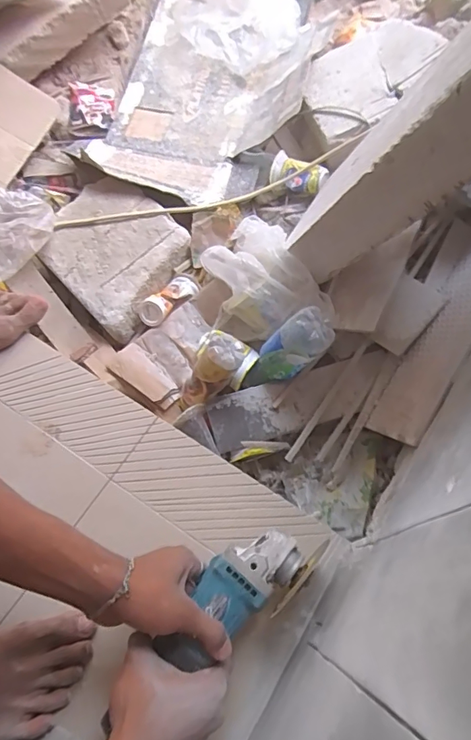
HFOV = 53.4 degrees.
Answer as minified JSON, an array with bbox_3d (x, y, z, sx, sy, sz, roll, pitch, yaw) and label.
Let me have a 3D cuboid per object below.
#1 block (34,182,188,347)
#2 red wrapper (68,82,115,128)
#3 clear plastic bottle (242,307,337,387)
[{"bbox_3d":[-0.201,-0.195,0.771,0.248,0.063,0.198,42,72,18],"label":"block"},{"bbox_3d":[-0.273,-0.512,0.903,0.075,0.024,0.111,-10,65,-3],"label":"red wrapper"},{"bbox_3d":[0.067,-0.020,0.642,0.047,0.159,0.060,-2,60,-42],"label":"clear plastic bottle"}]

